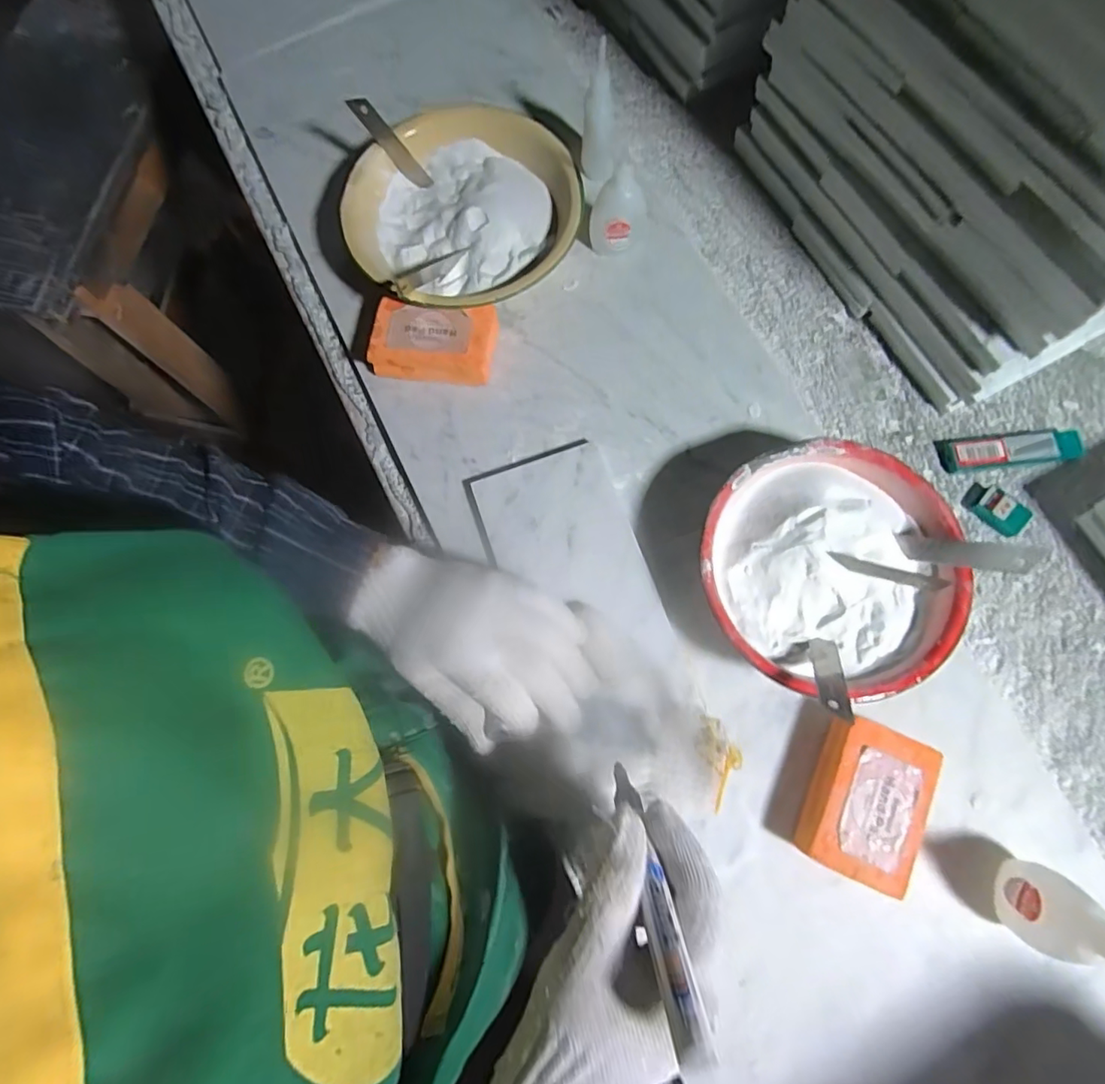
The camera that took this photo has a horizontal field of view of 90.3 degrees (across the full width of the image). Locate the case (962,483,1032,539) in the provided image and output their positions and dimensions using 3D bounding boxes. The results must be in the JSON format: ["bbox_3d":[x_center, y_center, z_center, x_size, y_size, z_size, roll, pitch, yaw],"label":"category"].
[{"bbox_3d":[0.334,-0.023,0.414,0.045,0.011,0.030,43,80,10],"label":"case"}]

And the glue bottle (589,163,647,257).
[{"bbox_3d":[0.054,-0.266,0.439,0.045,0.090,0.031,9,76,2],"label":"glue bottle"}]

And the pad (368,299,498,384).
[{"bbox_3d":[-0.093,-0.157,0.440,0.093,0.038,0.050,7,76,2],"label":"pad"}]

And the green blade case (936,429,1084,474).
[{"bbox_3d":[0.354,-0.072,0.424,0.098,0.012,0.026,-5,76,-1],"label":"green blade case"}]

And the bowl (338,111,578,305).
[{"bbox_3d":[-0.073,-0.264,0.458,0.182,0.060,0.171,0,76,0],"label":"bowl"}]

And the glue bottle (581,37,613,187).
[{"bbox_3d":[0.038,-0.348,0.451,0.024,0.098,0.021,28,77,7],"label":"glue bottle"}]

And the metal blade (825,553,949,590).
[{"bbox_3d":[0.206,0.019,0.341,0.062,0.010,0.006,19,74,37],"label":"metal blade"}]

